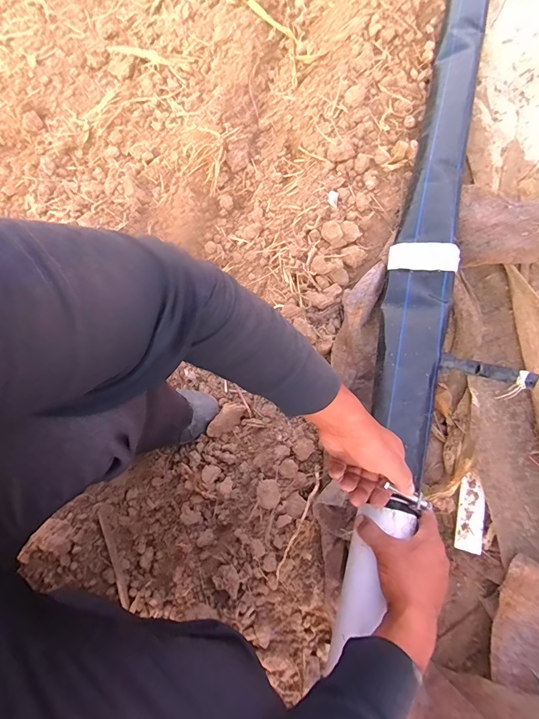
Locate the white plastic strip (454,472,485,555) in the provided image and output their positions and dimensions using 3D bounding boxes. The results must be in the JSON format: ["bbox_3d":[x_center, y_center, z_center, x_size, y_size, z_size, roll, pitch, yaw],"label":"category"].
[{"bbox_3d":[0.315,0.238,0.587,0.036,0.008,0.113,9,65,22],"label":"white plastic strip"}]

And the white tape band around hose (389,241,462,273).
[{"bbox_3d":[0.269,-0.181,0.659,0.114,0.006,0.054,8,72,23],"label":"white tape band around hose"}]

